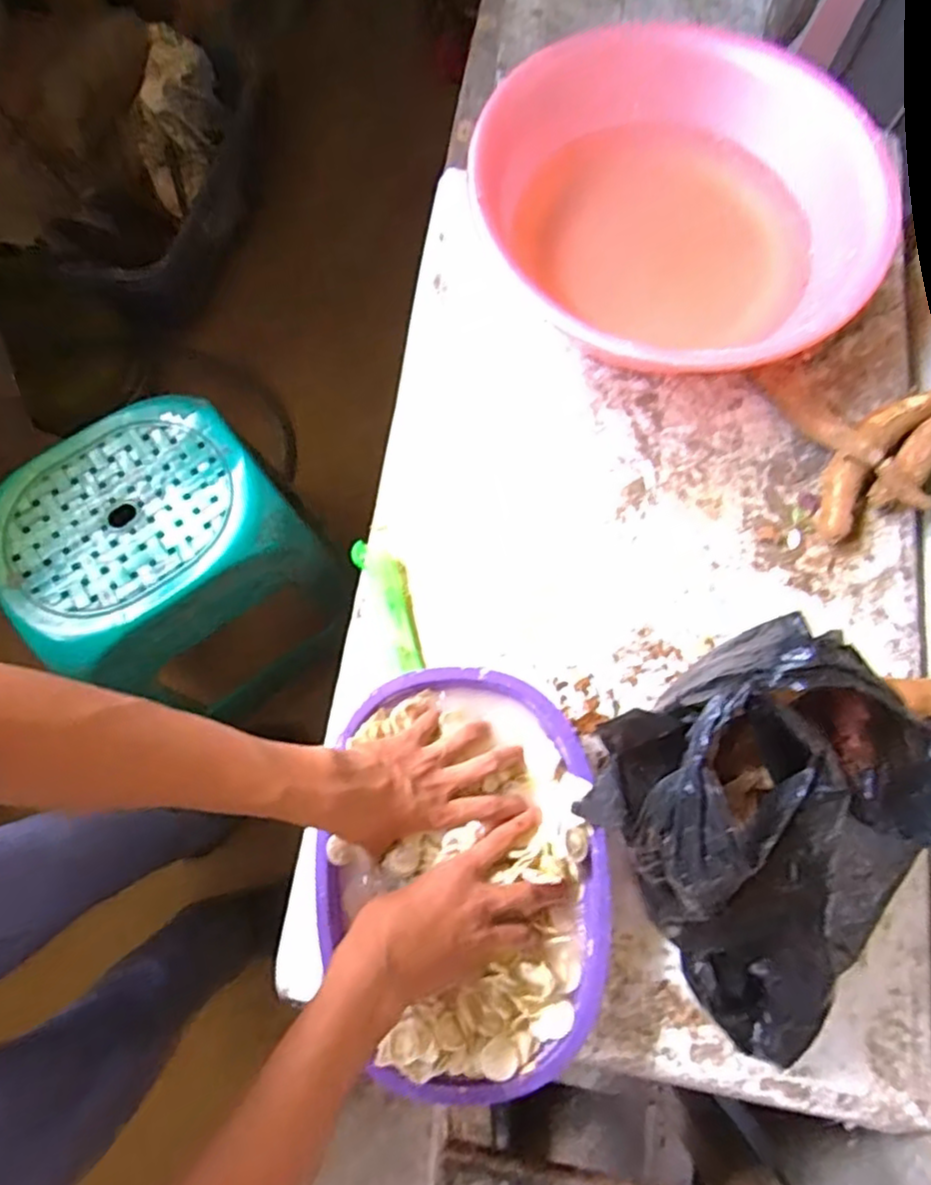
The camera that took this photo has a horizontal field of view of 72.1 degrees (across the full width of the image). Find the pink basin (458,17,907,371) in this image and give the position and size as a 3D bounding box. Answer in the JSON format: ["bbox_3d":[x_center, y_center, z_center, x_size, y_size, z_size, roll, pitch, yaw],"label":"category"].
[{"bbox_3d":[0.234,-0.431,0.708,0.406,0.117,0.406,0,72,1],"label":"pink basin"}]

